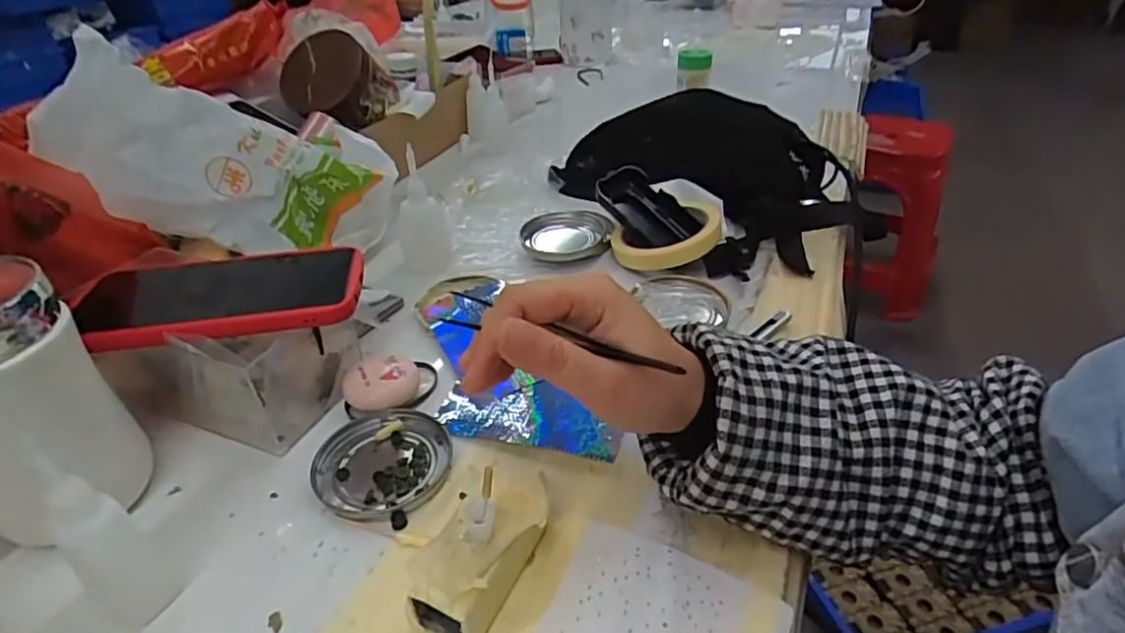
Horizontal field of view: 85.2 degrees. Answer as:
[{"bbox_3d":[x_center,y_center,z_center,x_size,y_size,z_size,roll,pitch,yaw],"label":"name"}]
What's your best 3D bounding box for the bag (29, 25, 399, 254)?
[{"bbox_3d":[-0.238,-0.105,0.463,0.246,0.116,0.060,11,23,-38],"label":"bag"}]

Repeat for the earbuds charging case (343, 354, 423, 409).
[{"bbox_3d":[-0.120,0.045,0.408,0.047,0.021,0.039,-13,36,-15],"label":"earbuds charging case"}]

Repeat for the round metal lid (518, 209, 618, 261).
[{"bbox_3d":[0.004,-0.075,0.579,0.083,0.021,0.083,-1,35,1],"label":"round metal lid"}]

